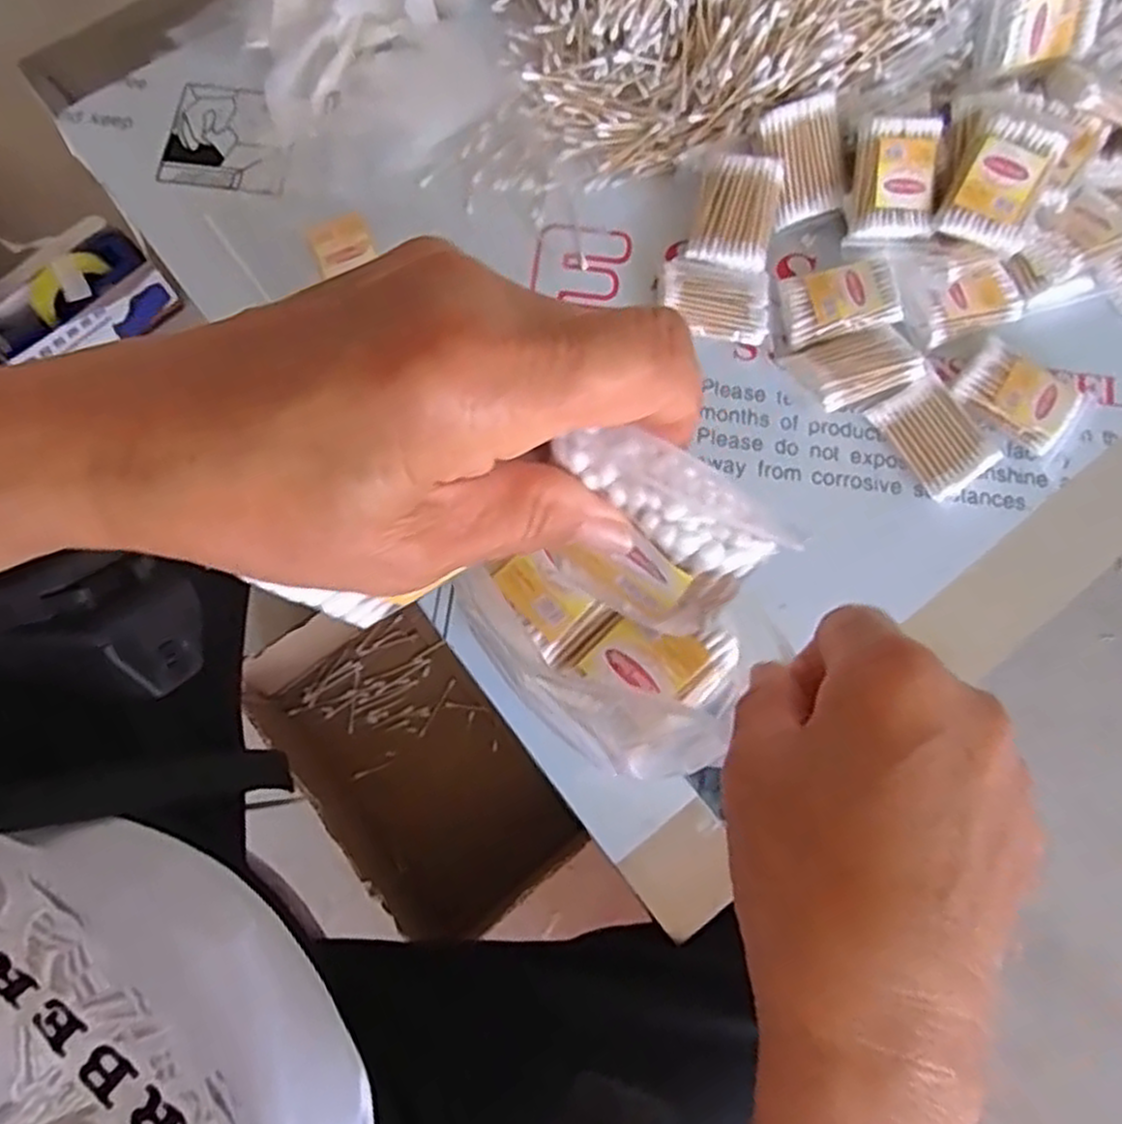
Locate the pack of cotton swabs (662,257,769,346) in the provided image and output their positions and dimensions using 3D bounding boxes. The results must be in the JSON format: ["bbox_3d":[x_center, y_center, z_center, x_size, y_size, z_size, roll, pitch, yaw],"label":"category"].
[{"bbox_3d":[0.107,-0.181,0.540,0.072,0.022,0.049,7,74,0],"label":"pack of cotton swabs"}]

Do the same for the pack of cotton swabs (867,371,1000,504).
[{"bbox_3d":[0.248,-0.084,0.515,0.051,0.014,0.076,-38,80,10],"label":"pack of cotton swabs"}]

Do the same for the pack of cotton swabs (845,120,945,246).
[{"bbox_3d":[0.225,-0.253,0.522,0.056,0.021,0.077,4,104,-2],"label":"pack of cotton swabs"}]

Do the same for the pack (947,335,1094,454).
[{"bbox_3d":[0.314,-0.114,0.528,0.081,0.026,0.057,37,76,8],"label":"pack"}]

